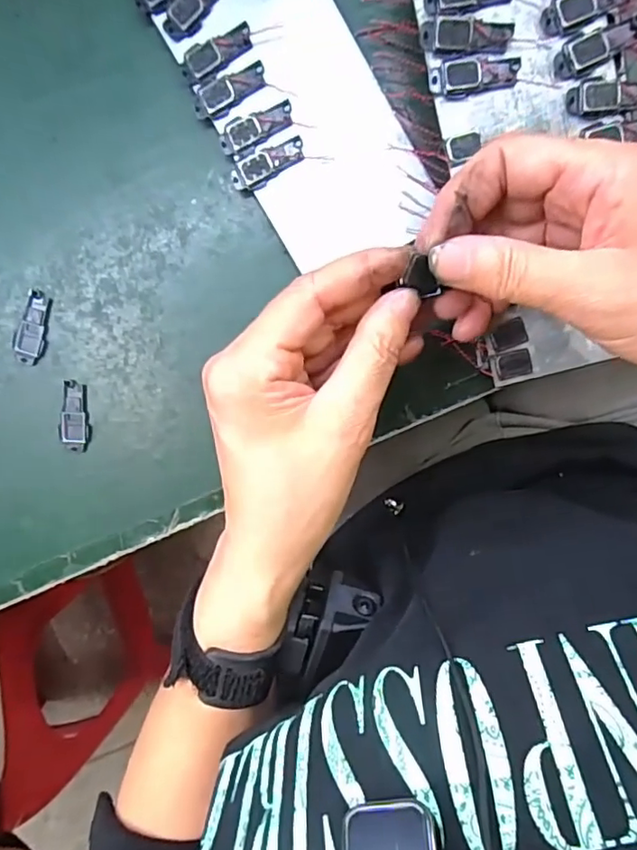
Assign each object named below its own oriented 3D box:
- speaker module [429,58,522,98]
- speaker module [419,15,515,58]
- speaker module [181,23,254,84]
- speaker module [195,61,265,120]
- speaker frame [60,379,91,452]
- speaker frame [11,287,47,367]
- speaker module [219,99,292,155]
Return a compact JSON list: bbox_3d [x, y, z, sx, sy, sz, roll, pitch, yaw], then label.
[{"bbox_3d":[0.071,-0.158,0.256,0.040,0.004,0.014,-8,99,3],"label":"speaker module"},{"bbox_3d":[0.066,-0.173,0.254,0.040,0.005,0.015,-3,99,2],"label":"speaker module"},{"bbox_3d":[-0.051,-0.185,0.282,0.038,0.004,0.015,-25,98,5],"label":"speaker module"},{"bbox_3d":[-0.044,-0.167,0.285,0.039,0.004,0.014,-25,98,5],"label":"speaker module"},{"bbox_3d":[-0.138,-0.005,0.319,0.016,0.004,0.040,-1,99,2],"label":"speaker frame"},{"bbox_3d":[-0.159,-0.054,0.313,0.016,0.004,0.040,14,99,-1],"label":"speaker frame"},{"bbox_3d":[-0.031,-0.150,0.287,0.039,0.004,0.015,-21,98,5],"label":"speaker module"}]

